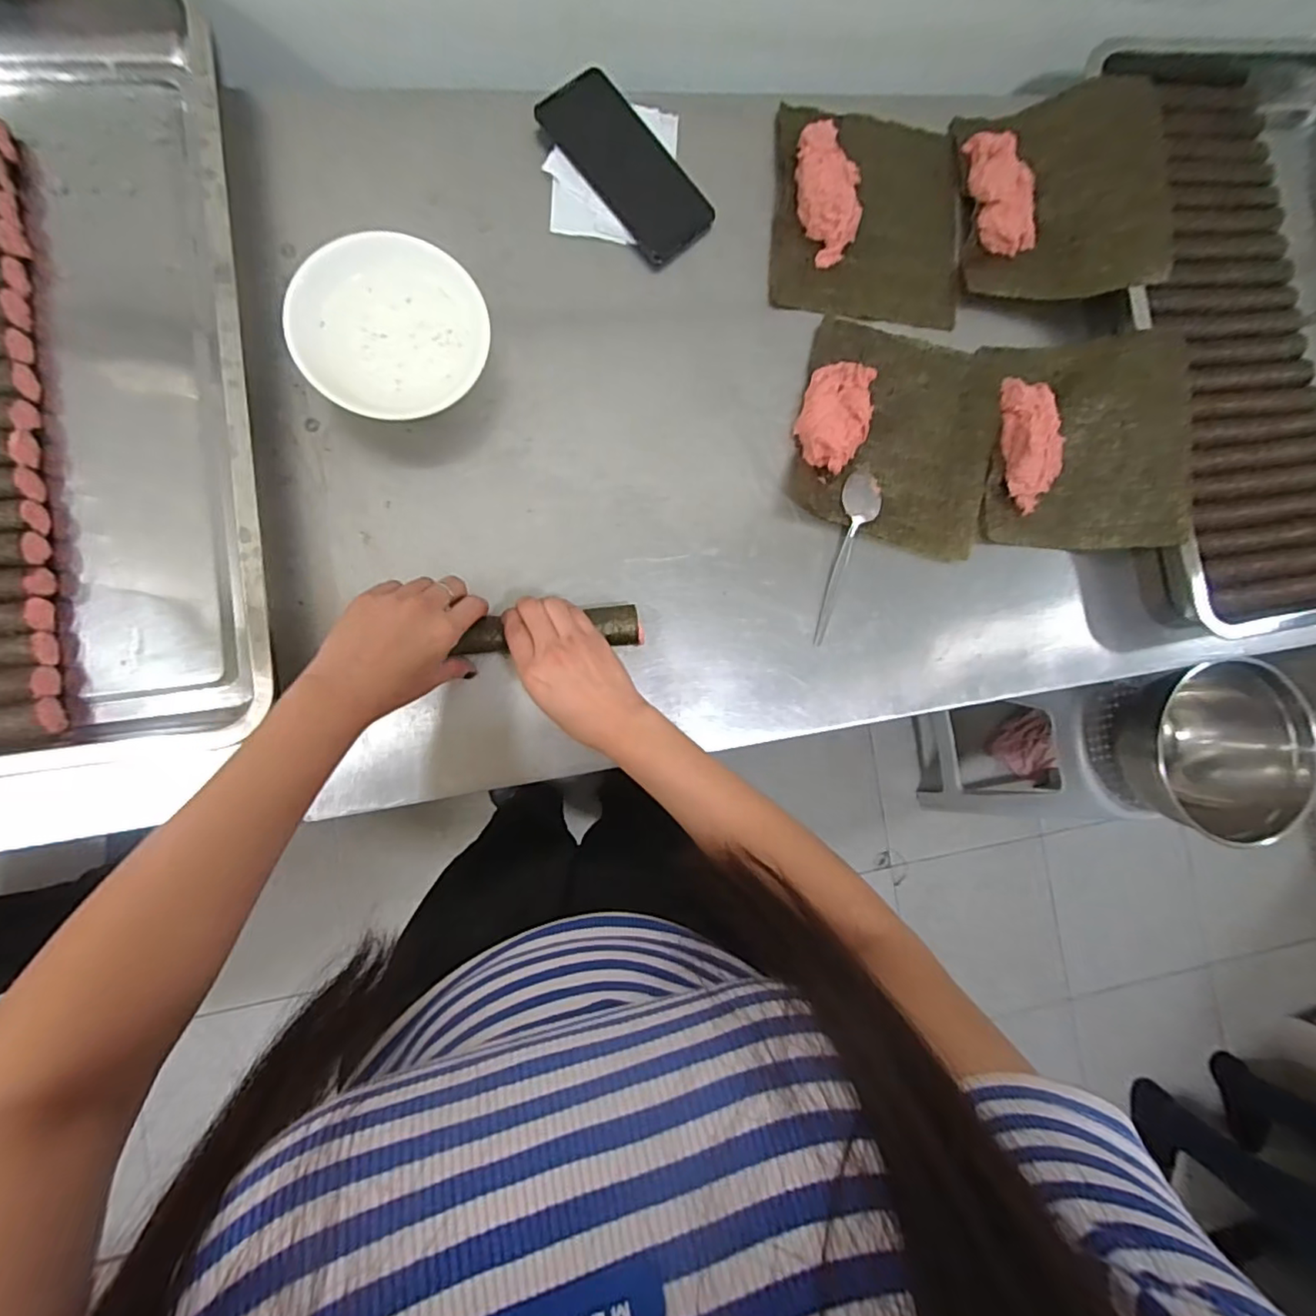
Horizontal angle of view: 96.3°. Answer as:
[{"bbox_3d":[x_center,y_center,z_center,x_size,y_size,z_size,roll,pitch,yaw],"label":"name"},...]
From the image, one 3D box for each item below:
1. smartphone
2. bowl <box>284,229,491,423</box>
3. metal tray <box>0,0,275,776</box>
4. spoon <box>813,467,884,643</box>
[{"bbox_3d":[-0.025,-0.442,0.530,0.079,0.009,0.165,-42,97,-6],"label":"smartphone"},{"bbox_3d":[-0.207,-0.256,0.467,0.140,0.048,0.128,0,87,-8],"label":"bowl"},{"bbox_3d":[-0.500,-0.216,0.426,0.390,0.054,0.601,-6,88,-9],"label":"metal tray"},{"bbox_3d":[0.174,-0.092,0.539,0.036,0.011,0.162,14,85,-7],"label":"spoon"}]

